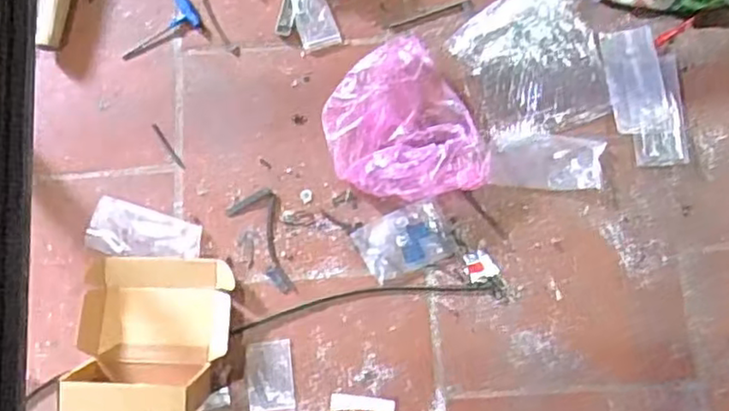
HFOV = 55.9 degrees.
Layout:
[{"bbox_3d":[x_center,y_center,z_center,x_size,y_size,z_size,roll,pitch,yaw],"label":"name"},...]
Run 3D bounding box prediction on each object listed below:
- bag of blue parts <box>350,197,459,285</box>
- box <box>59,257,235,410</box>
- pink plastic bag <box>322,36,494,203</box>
[{"bbox_3d":[0.067,0.056,1.108,0.147,0.022,0.098,-22,78,-5],"label":"bag of blue parts"},{"bbox_3d":[-0.331,0.192,1.034,0.236,0.106,0.240,3,77,1],"label":"box"},{"bbox_3d":[0.055,-0.122,1.126,0.224,0.062,0.273,-27,78,-5],"label":"pink plastic bag"}]

